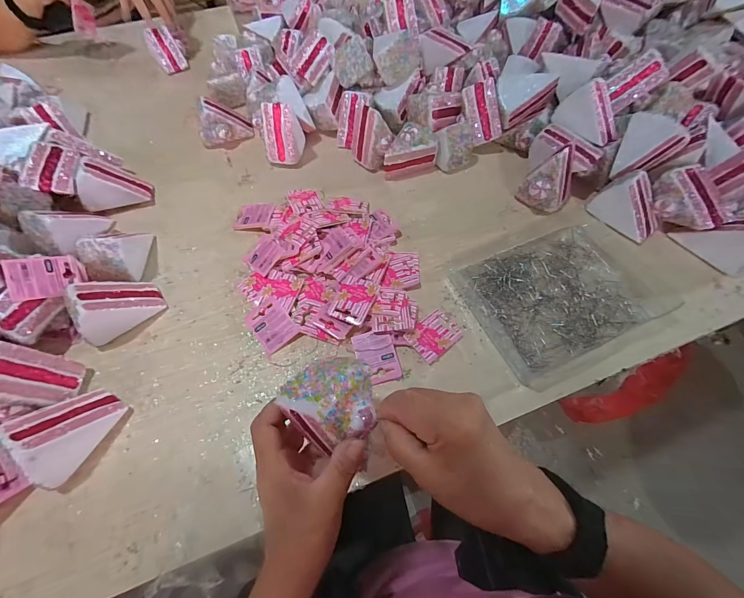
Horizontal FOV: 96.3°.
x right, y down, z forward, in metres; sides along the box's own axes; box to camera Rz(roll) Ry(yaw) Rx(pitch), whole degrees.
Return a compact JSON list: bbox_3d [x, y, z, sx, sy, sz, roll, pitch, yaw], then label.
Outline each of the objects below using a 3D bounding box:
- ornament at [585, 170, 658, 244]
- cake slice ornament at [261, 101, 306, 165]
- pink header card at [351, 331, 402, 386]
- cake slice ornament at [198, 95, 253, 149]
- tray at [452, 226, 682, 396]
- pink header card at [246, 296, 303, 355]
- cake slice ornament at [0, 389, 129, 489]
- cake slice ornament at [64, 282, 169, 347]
[{"bbox_3d":[0.363,-0.133,0.462,0.057,0.060,0.089,-37,65,-18],"label":"ornament"},{"bbox_3d":[-0.143,-0.266,0.539,0.053,0.088,0.062,6,60,5],"label":"cake slice ornament"},{"bbox_3d":[0.006,0.068,0.392,0.045,0.009,0.061,-14,60,-7],"label":"pink header card"},{"bbox_3d":[-0.256,-0.305,0.578,0.077,0.062,0.059,1,60,2],"label":"cake slice ornament"},{"bbox_3d":[0.248,-0.010,0.429,0.240,0.016,0.170,-22,61,-12],"label":"tray"},{"bbox_3d":[-0.122,0.030,0.408,0.045,0.009,0.062,-35,65,-18],"label":"pink header card"},{"bbox_3d":[-0.301,0.126,0.323,0.056,0.064,0.086,26,64,15],"label":"cake slice ornament"},{"bbox_3d":[-0.306,0.003,0.395,0.086,0.065,0.056,-39,66,-19],"label":"cake slice ornament"}]

